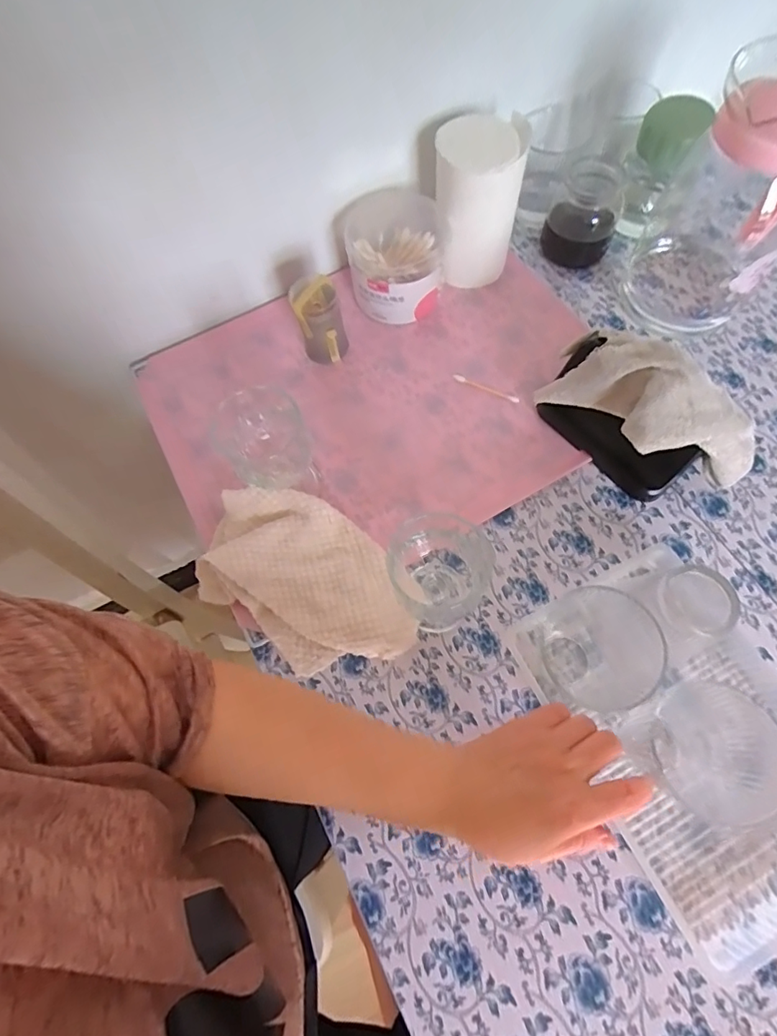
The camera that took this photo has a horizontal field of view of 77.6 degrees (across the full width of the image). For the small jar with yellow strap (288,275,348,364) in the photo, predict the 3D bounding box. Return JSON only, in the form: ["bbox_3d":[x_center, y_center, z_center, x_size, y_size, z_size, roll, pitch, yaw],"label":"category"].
[{"bbox_3d":[-0.068,-0.194,0.482,0.044,0.079,0.041,-1,66,3],"label":"small jar with yellow strap"}]

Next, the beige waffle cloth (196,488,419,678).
[{"bbox_3d":[-0.067,0.051,0.400,0.187,0.037,0.118,33,72,16],"label":"beige waffle cloth"}]

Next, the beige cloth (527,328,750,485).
[{"bbox_3d":[0.211,-0.086,0.394,0.170,0.072,0.071,37,75,17],"label":"beige cloth"}]

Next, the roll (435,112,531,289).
[{"bbox_3d":[0.086,-0.304,0.483,0.081,0.131,0.078,7,67,6],"label":"roll"}]

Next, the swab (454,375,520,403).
[{"bbox_3d":[0.097,-0.130,0.484,0.071,0.004,0.008,26,70,14],"label":"swab"}]

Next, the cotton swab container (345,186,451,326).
[{"bbox_3d":[0.009,-0.269,0.505,0.100,0.075,0.100,-10,66,-1],"label":"cotton swab container"}]

